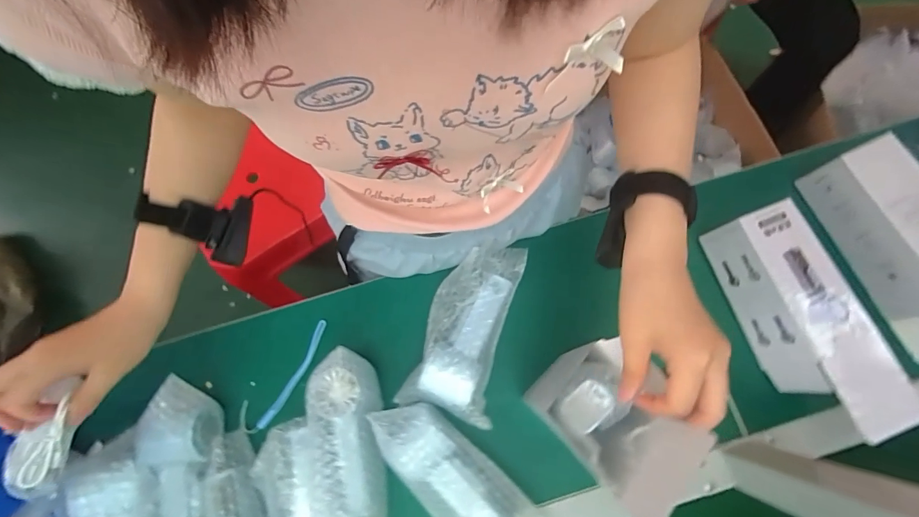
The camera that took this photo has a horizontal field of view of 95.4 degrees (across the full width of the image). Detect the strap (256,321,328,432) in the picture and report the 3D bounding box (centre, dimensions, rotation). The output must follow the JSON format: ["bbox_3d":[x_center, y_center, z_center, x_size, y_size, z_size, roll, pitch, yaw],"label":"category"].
[{"bbox_3d":[-0.196,0.138,0.499,0.016,0.012,0.138,27,77,7],"label":"strap"}]

